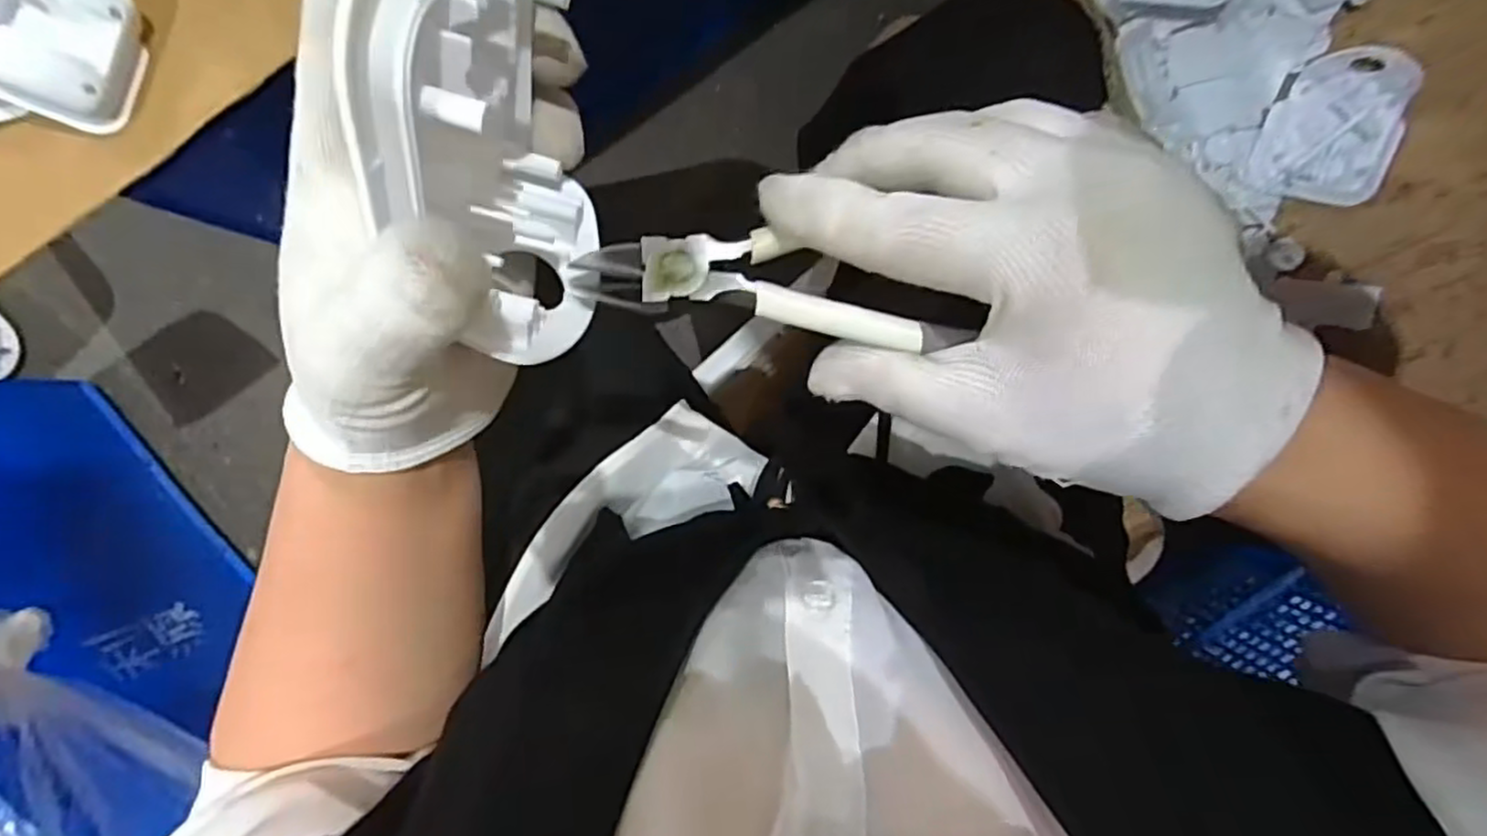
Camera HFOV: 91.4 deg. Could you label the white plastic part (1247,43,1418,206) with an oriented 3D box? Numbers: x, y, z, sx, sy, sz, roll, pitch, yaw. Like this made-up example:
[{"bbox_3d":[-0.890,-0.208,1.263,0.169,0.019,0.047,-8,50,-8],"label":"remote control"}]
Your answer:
[{"bbox_3d":[0.447,-0.222,0.551,0.083,0.021,0.104,25,111,36],"label":"white plastic part"}]

